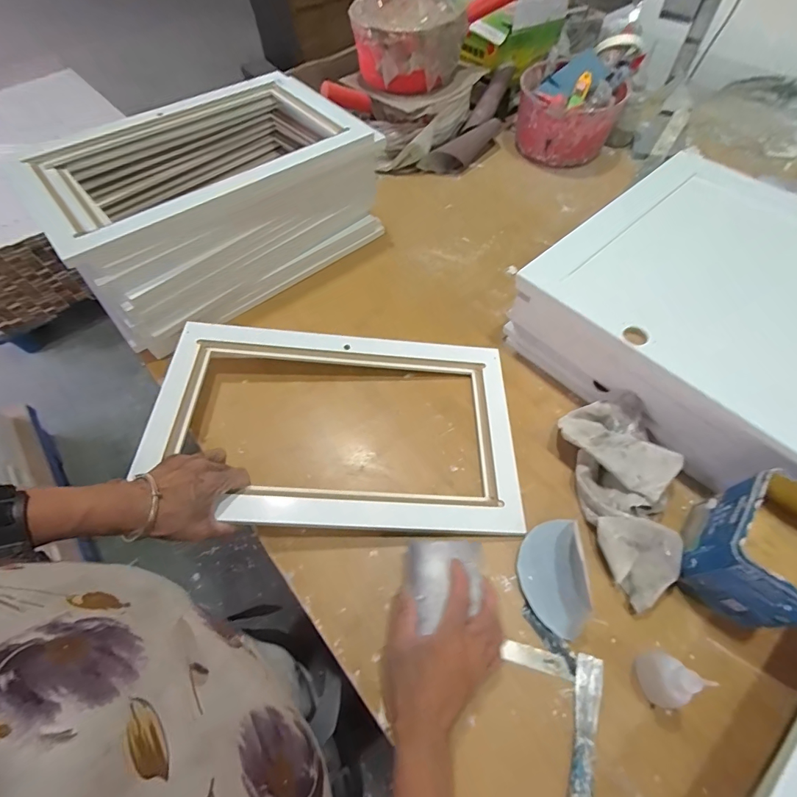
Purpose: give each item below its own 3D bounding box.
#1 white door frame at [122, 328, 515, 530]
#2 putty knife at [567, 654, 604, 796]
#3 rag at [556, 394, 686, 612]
[{"bbox_3d":[-0.069,0.029,0.495,0.425,0.029,0.251,5,58,-6],"label":"white door frame"},{"bbox_3d":[0.162,0.304,0.356,0.023,0.011,0.140,17,61,11],"label":"putty knife"},{"bbox_3d":[0.259,0.100,0.456,0.109,0.045,0.224,-9,59,-4],"label":"rag"}]

